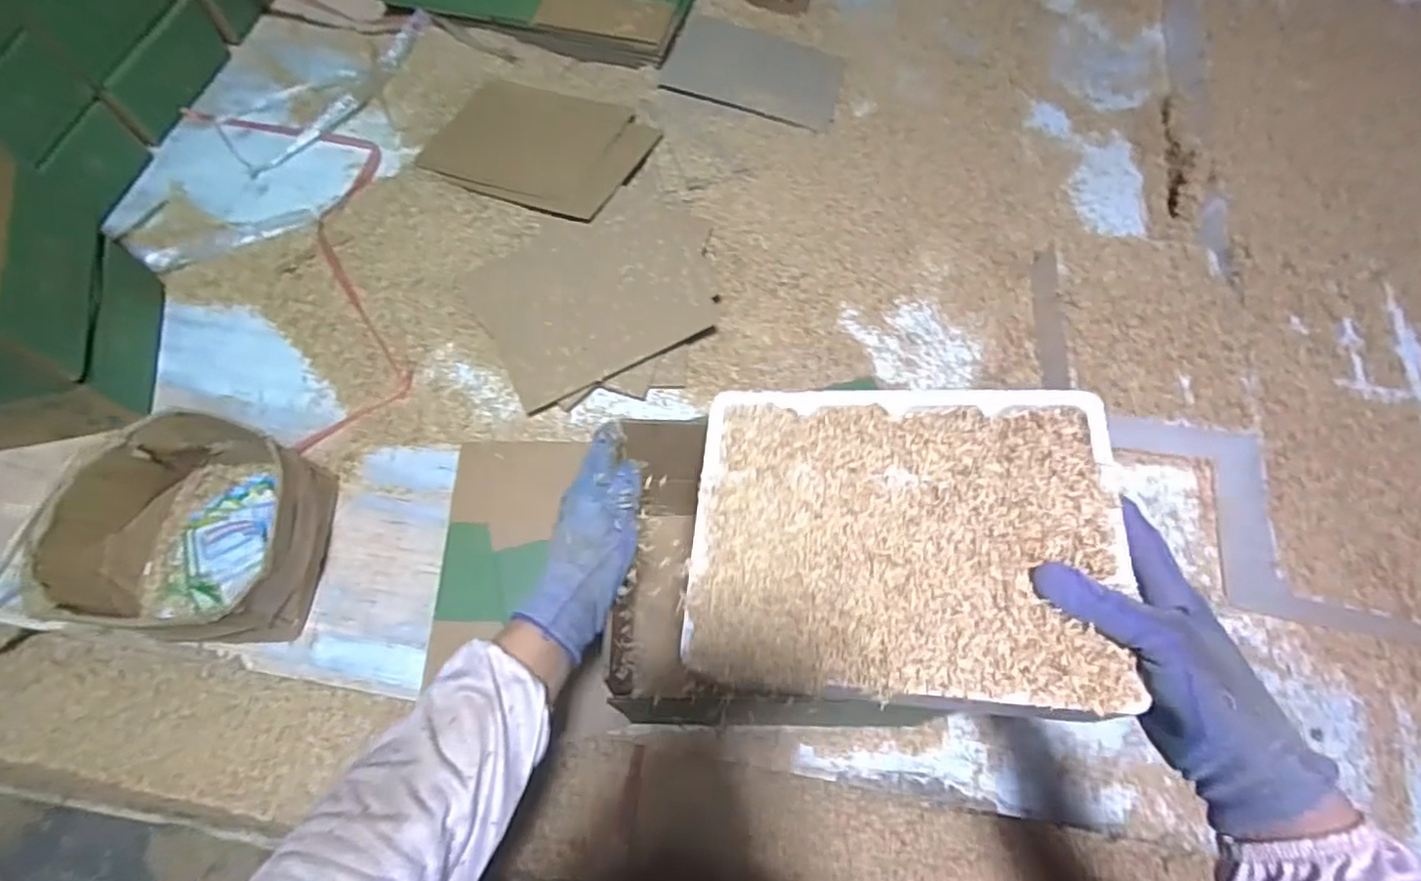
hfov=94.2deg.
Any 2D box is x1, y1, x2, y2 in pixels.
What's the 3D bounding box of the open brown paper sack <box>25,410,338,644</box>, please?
[{"bbox_3d":[-0.456,0.084,0.605,0.186,0.120,0.182,5,66,-1],"label":"open brown paper sack"}]

